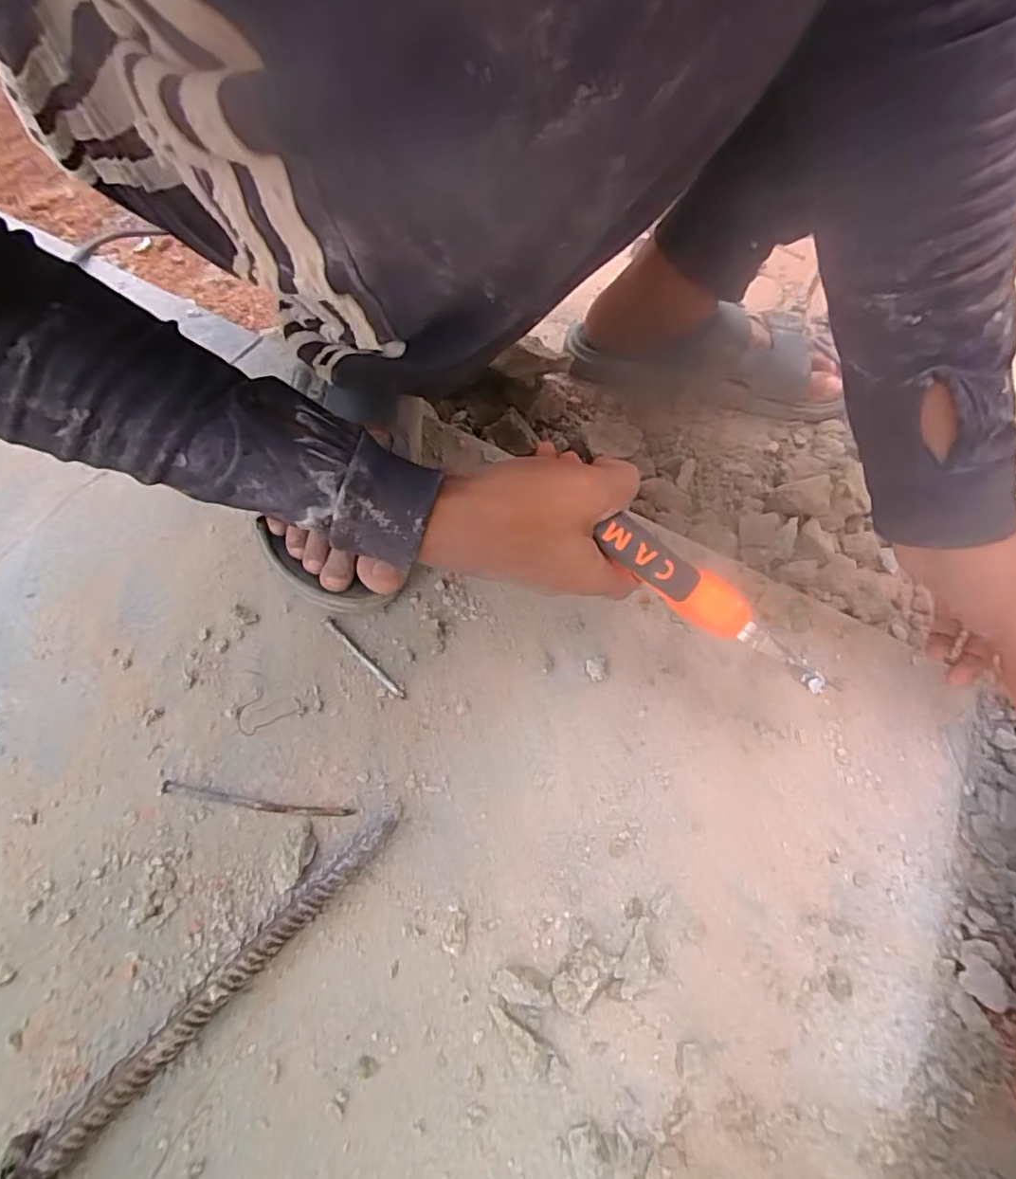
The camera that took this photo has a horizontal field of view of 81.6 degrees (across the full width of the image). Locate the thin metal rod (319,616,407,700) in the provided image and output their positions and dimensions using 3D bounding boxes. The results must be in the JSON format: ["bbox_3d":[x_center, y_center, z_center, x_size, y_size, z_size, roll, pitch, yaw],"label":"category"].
[{"bbox_3d":[-0.091,0.043,0.368,0.073,0.004,0.006,41,68,16],"label":"thin metal rod"}]

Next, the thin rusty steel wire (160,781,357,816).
[{"bbox_3d":[-0.139,0.117,0.325,0.105,0.004,0.007,8,64,1],"label":"thin rusty steel wire"}]

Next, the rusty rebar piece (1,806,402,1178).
[{"bbox_3d":[-0.129,0.179,0.277,0.019,0.029,0.193,41,69,16],"label":"rusty rebar piece"}]

